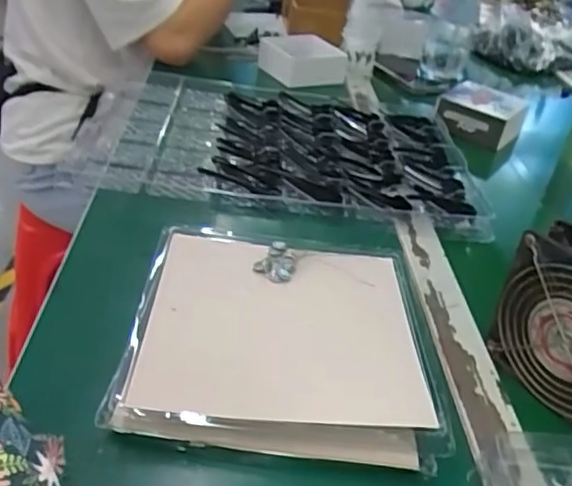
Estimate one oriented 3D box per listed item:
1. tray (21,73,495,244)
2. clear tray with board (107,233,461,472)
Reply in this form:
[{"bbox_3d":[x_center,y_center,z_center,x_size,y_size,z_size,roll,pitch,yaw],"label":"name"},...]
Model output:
[{"bbox_3d":[-0.006,-0.129,0.729,0.440,0.025,0.322,7,32,-3],"label":"tray"},{"bbox_3d":[-0.003,0.062,0.459,0.213,0.042,0.222,5,35,-1],"label":"clear tray with board"}]

